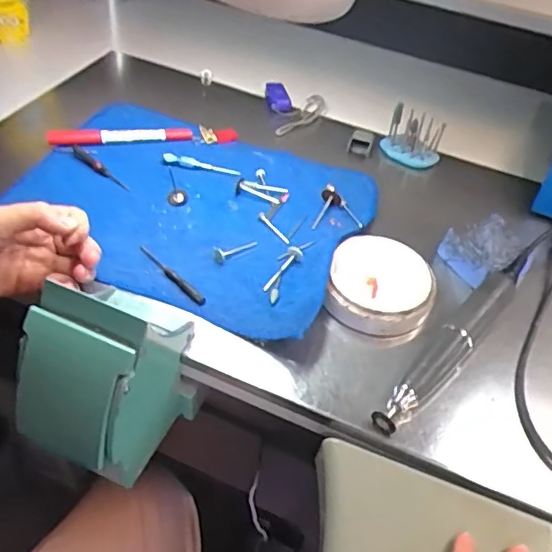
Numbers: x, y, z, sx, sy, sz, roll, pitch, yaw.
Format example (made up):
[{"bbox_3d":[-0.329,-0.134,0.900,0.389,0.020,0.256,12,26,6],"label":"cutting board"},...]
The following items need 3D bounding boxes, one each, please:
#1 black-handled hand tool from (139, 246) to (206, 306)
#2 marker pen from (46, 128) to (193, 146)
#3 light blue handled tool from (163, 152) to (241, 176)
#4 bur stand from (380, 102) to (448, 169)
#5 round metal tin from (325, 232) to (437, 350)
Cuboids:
[{"bbox_3d":[-0.083,-0.001,0.467,0.079,0.005,0.007,38,53,26],"label":"black-handled hand tool"},{"bbox_3d":[-0.154,-0.139,0.582,0.139,0.017,0.021,-4,47,-11],"label":"marker pen"},{"bbox_3d":[-0.071,-0.107,0.565,0.075,0.007,0.011,12,46,5],"label":"light blue handled tool"},{"bbox_3d":[0.142,-0.143,0.608,0.058,0.047,0.031,22,48,14],"label":"bur stand"},{"bbox_3d":[0.084,0.008,0.470,0.081,0.031,0.086,4,46,-4],"label":"round metal tin"}]

